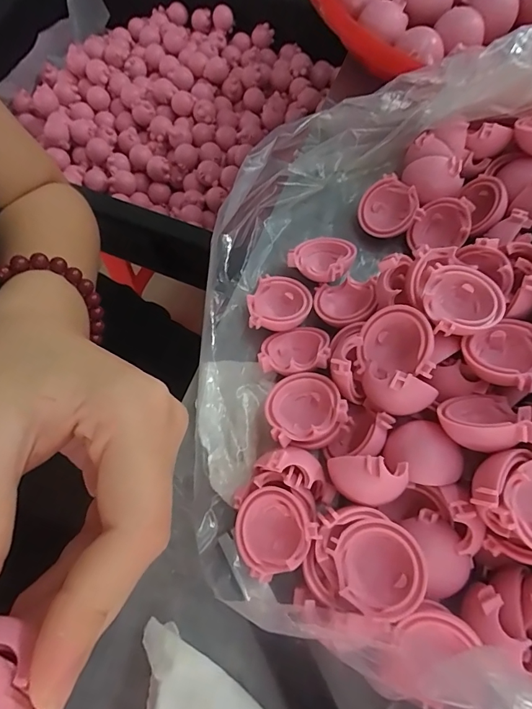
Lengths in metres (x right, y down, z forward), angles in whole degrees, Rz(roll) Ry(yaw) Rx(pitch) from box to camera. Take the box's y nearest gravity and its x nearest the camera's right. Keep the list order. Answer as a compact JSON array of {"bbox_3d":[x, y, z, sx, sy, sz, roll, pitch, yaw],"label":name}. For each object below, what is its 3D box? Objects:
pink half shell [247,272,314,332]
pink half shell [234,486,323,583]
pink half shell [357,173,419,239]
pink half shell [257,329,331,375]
[{"bbox_3d":[0.006,-0.024,0.194,0.028,0.013,0.028,-1,70,2],"label":"pink half shell"},{"bbox_3d":[0.004,0.064,0.155,0.029,0.011,0.029,-7,76,31],"label":"pink half shell"},{"bbox_3d":[0.062,-0.074,0.213,0.029,0.011,0.029,-3,82,21],"label":"pink half shell"},{"bbox_3d":[0.014,-0.002,0.186,0.029,0.013,0.027,-9,48,12],"label":"pink half shell"}]

